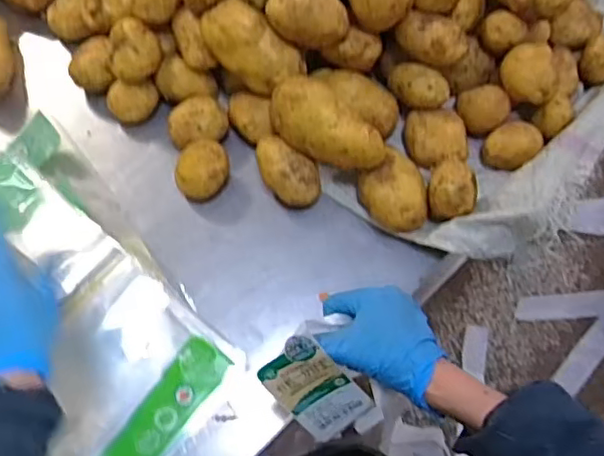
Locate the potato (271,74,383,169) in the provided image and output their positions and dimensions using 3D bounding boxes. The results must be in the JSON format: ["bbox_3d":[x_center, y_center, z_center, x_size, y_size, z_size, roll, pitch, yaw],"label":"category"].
[{"bbox_3d":[0.025,-0.116,0.695,0.142,0.050,0.064,40,73,13],"label":"potato"}]

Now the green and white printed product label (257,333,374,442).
[{"bbox_3d":[0.011,0.138,0.527,0.062,0.107,0.010,-33,27,10],"label":"green and white printed product label"}]

